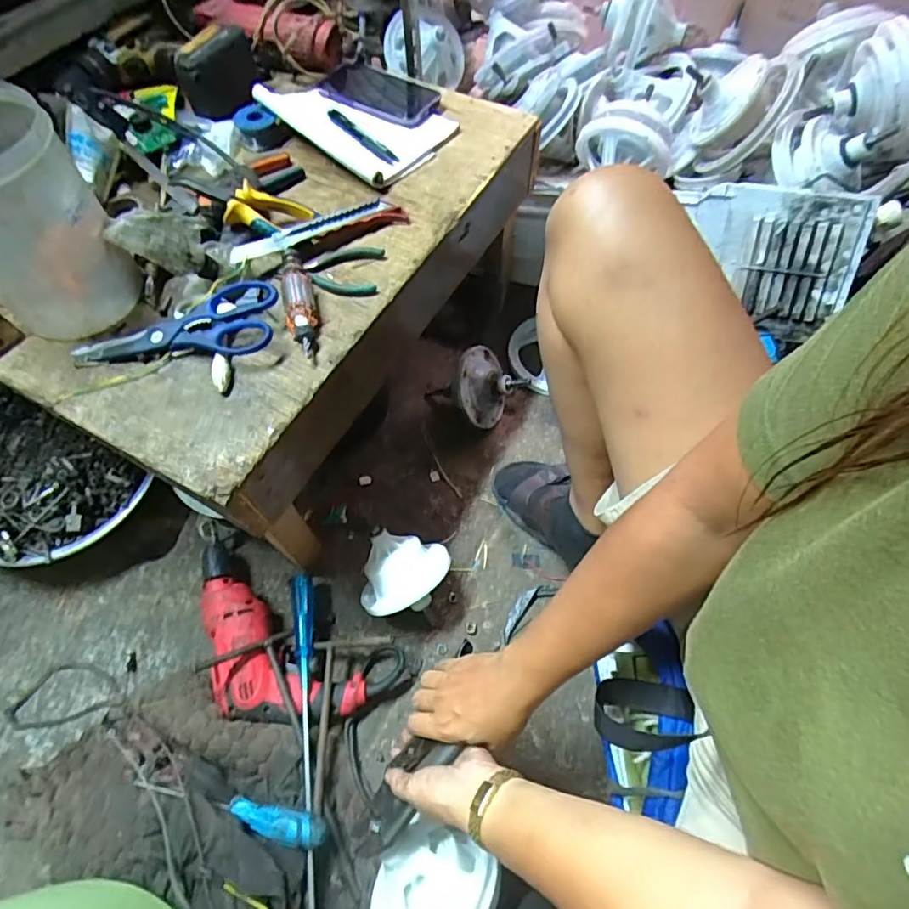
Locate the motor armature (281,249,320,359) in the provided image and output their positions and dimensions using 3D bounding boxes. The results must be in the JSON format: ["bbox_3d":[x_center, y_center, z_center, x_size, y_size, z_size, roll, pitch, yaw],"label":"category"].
[{"bbox_3d":[-0.159,-0.157,0.561,0.031,0.034,0.126,-12,61,-7],"label":"motor armature"}]

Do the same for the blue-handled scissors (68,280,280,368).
[{"bbox_3d":[-0.276,-0.130,0.543,0.197,0.014,0.074,-4,72,5],"label":"blue-handled scissors"}]

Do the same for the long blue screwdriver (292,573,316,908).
[{"bbox_3d":[-0.168,0.330,0.631,0.024,0.028,0.388,-8,61,-4],"label":"long blue screwdriver"}]

